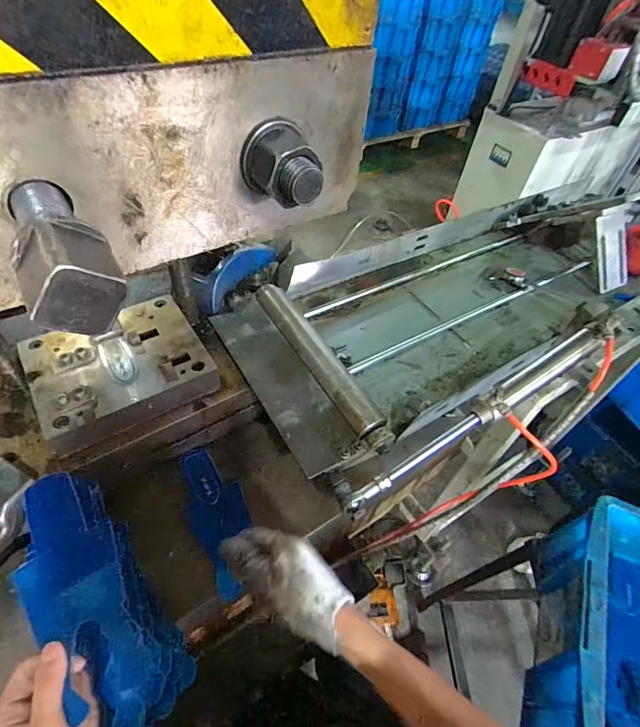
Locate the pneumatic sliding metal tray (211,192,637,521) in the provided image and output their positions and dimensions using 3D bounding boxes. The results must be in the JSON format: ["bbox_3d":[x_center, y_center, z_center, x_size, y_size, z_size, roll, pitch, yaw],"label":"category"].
[{"bbox_3d":[0.236,-0.095,0.675,0.751,0.155,0.372,-25,57,-24],"label":"pneumatic sliding metal tray"}]

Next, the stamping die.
[{"bbox_3d":[-0.253,-0.001,0.524,0.195,0.041,0.170,-24,57,-23],"label":"stamping die"}]

